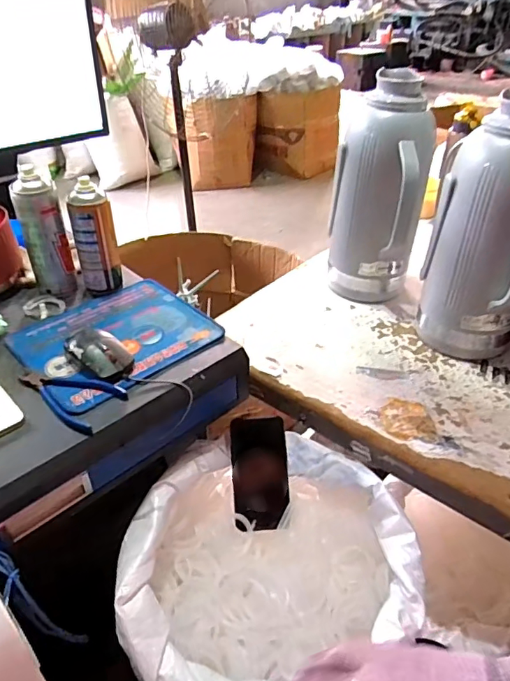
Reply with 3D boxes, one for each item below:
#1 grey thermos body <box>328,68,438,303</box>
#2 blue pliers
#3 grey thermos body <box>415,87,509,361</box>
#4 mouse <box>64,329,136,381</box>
[{"bbox_3d":[0.221,-0.250,0.899,0.151,0.403,0.122,20,41,25],"label":"grey thermos body"},{"bbox_3d":[-0.242,0.066,0.634,0.139,0.010,0.077,17,40,22],"label":"blue pliers"},{"bbox_3d":[0.371,-0.155,0.770,0.156,0.379,0.162,-29,45,-33],"label":"grey thermos body"},{"bbox_3d":[-0.219,0.015,0.679,0.063,0.032,0.107,-29,45,-34],"label":"mouse"}]

